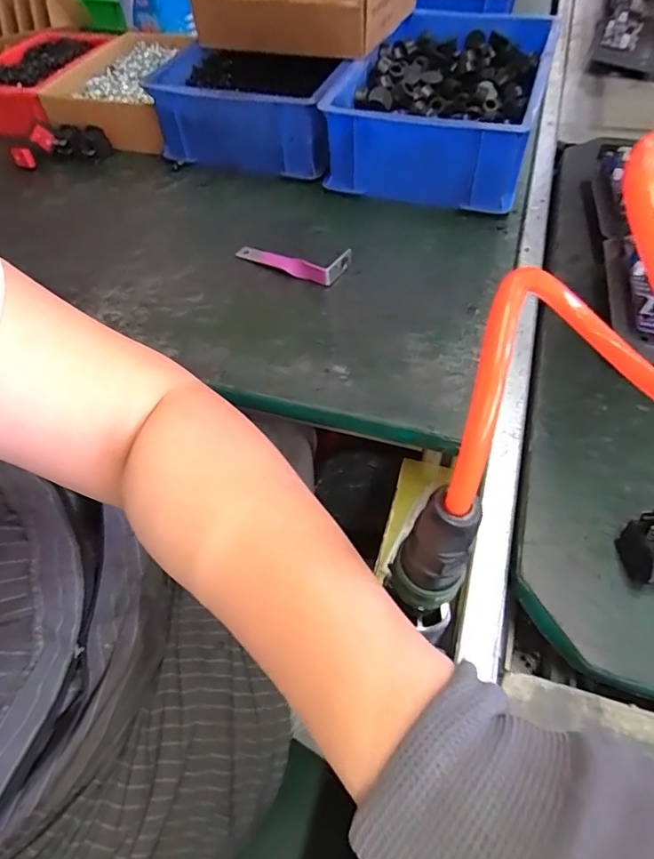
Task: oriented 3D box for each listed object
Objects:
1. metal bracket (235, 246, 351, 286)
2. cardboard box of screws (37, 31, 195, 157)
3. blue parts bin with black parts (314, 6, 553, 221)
[{"bbox_3d":[-0.032,-0.162,0.474,0.104,0.018,0.039,25,59,20],"label":"metal bracket"},{"bbox_3d":[-0.242,-0.435,0.662,0.166,0.060,0.218,11,55,12],"label":"cardboard box of screws"},{"bbox_3d":[0.133,-0.363,0.569,0.195,0.086,0.295,15,56,14],"label":"blue parts bin with black parts"}]

